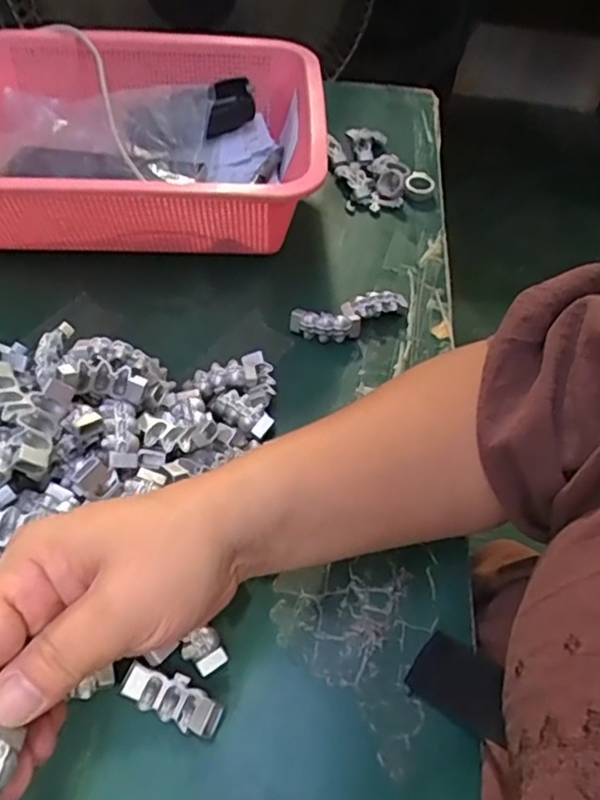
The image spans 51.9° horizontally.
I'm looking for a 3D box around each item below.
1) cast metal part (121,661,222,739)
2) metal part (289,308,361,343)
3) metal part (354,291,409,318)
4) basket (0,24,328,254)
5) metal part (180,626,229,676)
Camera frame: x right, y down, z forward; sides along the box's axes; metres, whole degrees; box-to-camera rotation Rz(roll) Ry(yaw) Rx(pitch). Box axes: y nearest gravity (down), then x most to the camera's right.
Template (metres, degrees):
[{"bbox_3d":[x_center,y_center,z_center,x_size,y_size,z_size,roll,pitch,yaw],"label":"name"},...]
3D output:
[{"bbox_3d":[-0.059,0.139,0.288,0.048,0.011,0.019,21,54,13],"label":"cast metal part"},{"bbox_3d":[0.017,-0.052,0.433,0.049,0.020,0.013,6,52,1],"label":"metal part"},{"bbox_3d":[0.058,-0.069,0.450,0.042,0.018,0.016,-14,54,-13],"label":"metal part"},{"bbox_3d":[-0.134,-0.199,0.492,0.290,0.093,0.212,1,52,-2],"label":"basket"},{"bbox_3d":[-0.047,0.124,0.300,0.018,0.013,0.018,-24,57,-20],"label":"metal part"}]

